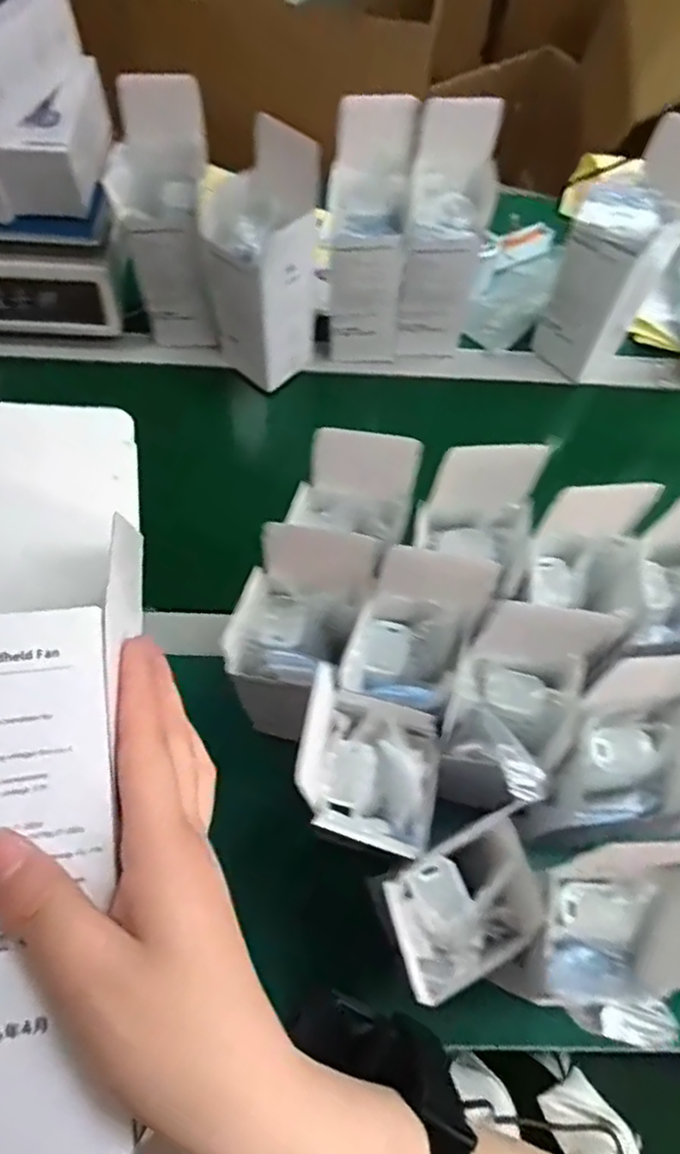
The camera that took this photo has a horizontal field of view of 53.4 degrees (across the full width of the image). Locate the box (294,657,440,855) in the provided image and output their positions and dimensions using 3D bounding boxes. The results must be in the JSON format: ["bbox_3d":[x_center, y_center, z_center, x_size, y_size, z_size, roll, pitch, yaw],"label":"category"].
[{"bbox_3d":[0.023,0.113,0.405,0.090,0.108,0.085,12,65,3],"label":"box"}]

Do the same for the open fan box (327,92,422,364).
[{"bbox_3d":[0.027,-0.338,0.687,0.079,0.234,0.082,0,65,-3],"label":"open fan box"}]

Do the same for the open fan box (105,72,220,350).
[{"bbox_3d":[-0.168,-0.352,0.683,0.097,0.222,0.100,2,65,-2],"label":"open fan box"}]

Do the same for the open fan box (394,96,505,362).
[{"bbox_3d":[0.107,-0.342,0.687,0.079,0.233,0.090,9,65,1],"label":"open fan box"}]

